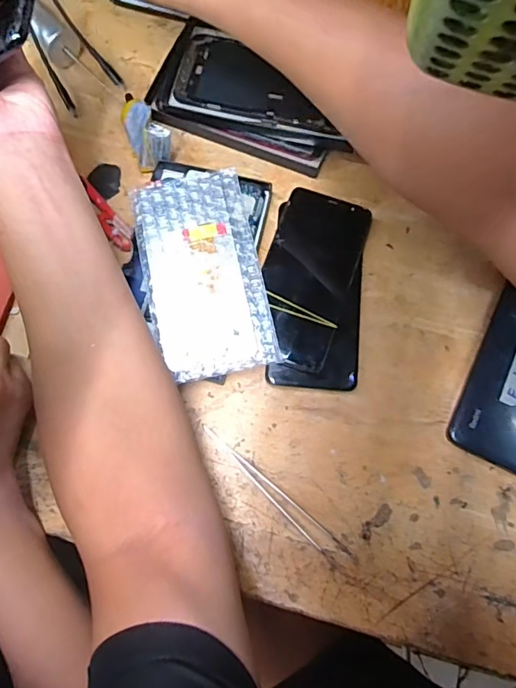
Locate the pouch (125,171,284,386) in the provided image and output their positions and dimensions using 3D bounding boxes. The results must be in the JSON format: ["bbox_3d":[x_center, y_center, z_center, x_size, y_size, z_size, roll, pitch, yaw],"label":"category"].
[{"bbox_3d":[-0.044,-0.059,0.378,0.091,0.007,0.170,-11,75,-6],"label":"pouch"}]

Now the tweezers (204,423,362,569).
[{"bbox_3d":[0.012,0.113,0.357,0.145,0.005,0.016,41,79,9],"label":"tweezers"}]

